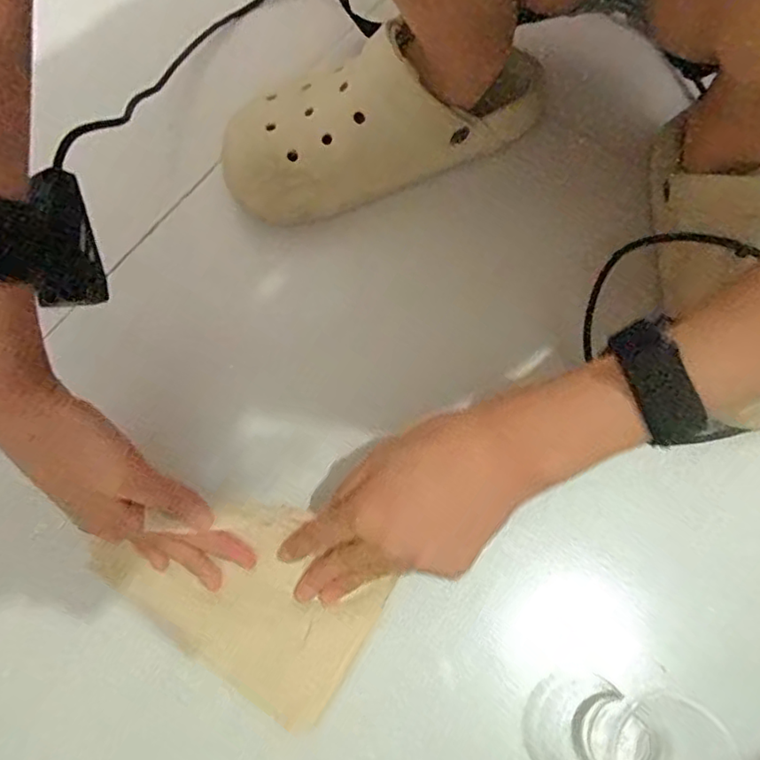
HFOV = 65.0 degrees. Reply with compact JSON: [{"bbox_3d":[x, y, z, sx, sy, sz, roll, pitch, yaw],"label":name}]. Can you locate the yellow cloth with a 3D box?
[{"bbox_3d":[-0.084,0.123,0.360,0.158,0.016,0.094,32,74,10],"label":"yellow cloth"}]

